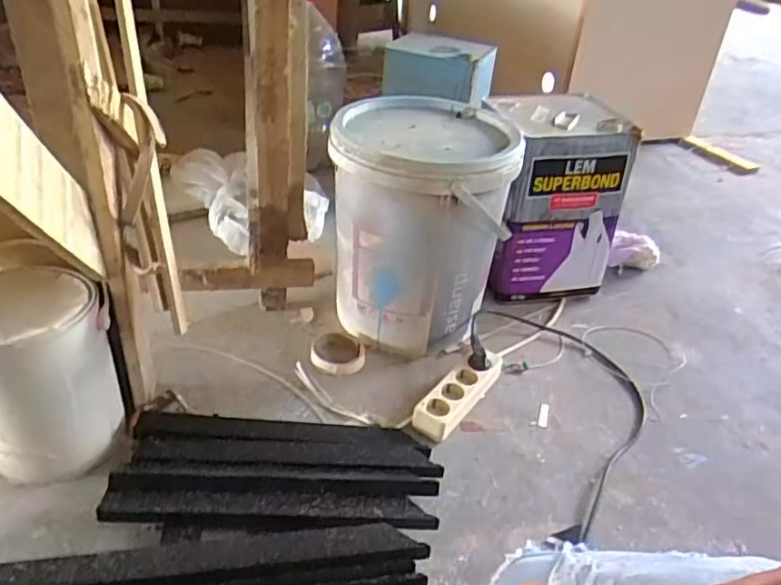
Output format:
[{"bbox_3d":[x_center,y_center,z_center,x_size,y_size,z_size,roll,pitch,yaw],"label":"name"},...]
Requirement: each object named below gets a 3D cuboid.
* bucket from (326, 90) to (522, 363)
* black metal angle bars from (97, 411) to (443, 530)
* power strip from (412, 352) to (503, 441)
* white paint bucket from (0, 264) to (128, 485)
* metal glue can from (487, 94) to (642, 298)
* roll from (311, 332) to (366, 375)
[{"bbox_3d":[0.041,-0.110,1.109,0.280,0.378,0.282,5,34,-3],"label":"bucket"},{"bbox_3d":[-0.149,0.240,0.865,0.421,0.044,0.198,3,34,-6],"label":"black metal angle bars"},{"bbox_3d":[0.115,0.160,1.022,0.063,0.037,0.203,28,39,28],"label":"power strip"},{"bbox_3d":[-0.469,0.110,0.850,0.172,0.245,0.173,5,34,-3],"label":"white paint bucket"},{"bbox_3d":[0.308,-0.183,1.276,0.230,0.375,0.214,5,34,-3],"label":"metal glue can"},{"bbox_3d":[-0.091,0.104,1.098,0.096,0.026,0.110,6,34,-1],"label":"roll"}]

